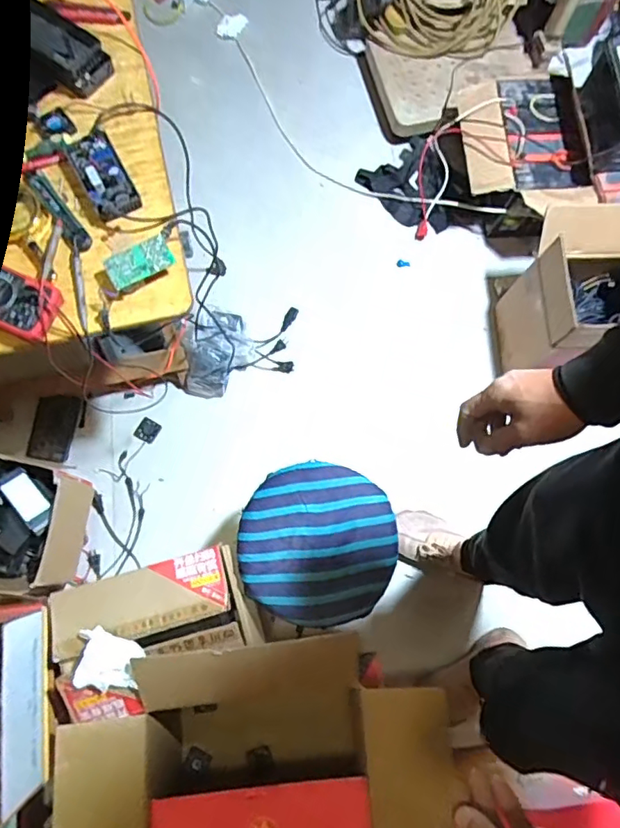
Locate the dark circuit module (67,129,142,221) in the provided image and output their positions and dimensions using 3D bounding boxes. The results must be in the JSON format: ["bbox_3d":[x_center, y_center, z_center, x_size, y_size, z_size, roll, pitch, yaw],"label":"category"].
[{"bbox_3d":[-0.317,-0.363,0.811,0.066,0.032,0.145,-29,80,-8],"label":"dark circuit module"}]

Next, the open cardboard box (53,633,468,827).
[{"bbox_3d":[-0.096,0.609,1.020,0.635,0.371,0.381,-3,77,-2],"label":"open cardboard box"}]

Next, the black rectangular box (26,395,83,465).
[{"bbox_3d":[-0.611,0.031,1.290,0.094,0.014,0.158,14,87,-9],"label":"black rectangular box"}]

